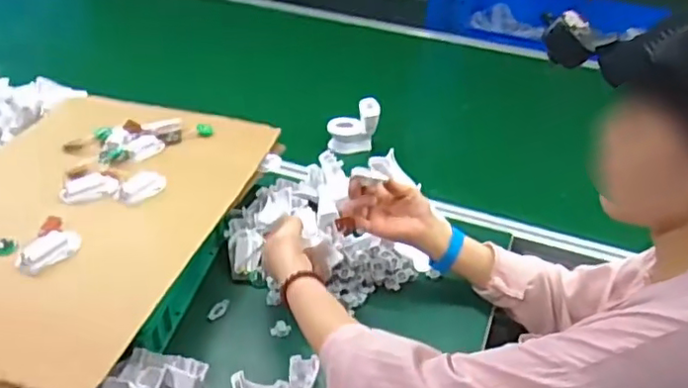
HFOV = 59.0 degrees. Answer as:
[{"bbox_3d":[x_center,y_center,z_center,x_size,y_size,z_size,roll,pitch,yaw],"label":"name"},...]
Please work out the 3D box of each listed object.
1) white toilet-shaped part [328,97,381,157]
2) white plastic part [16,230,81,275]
[{"bbox_3d":[0.019,-0.140,1.261,0.100,0.112,0.054,5,35,0],"label":"white toilet-shaped part"},{"bbox_3d":[-0.393,0.075,0.810,0.080,0.023,0.043,-27,46,-36],"label":"white plastic part"}]

